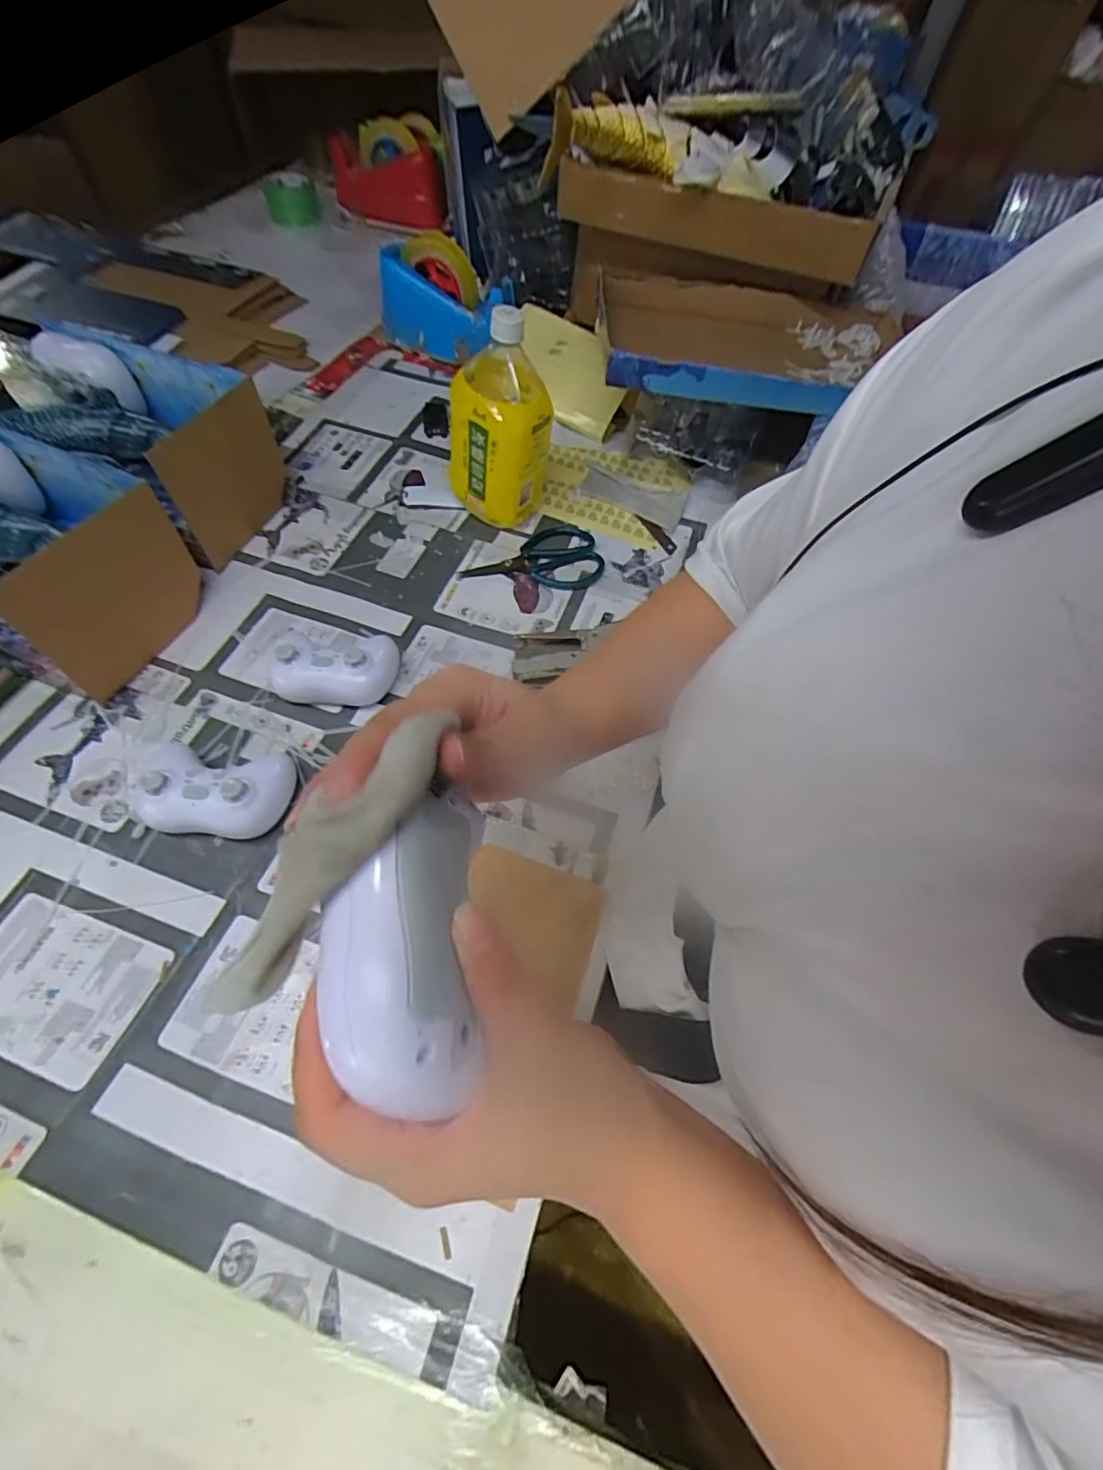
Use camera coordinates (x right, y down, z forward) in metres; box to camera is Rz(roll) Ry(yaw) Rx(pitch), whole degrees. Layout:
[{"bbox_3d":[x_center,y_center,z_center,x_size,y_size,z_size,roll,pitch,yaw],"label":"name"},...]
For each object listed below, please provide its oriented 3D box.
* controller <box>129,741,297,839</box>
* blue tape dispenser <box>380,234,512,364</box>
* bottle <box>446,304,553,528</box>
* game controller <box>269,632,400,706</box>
[{"bbox_3d":[-0.275,0.042,0.426,0.126,0.051,0.076,1,60,-2],"label":"controller"},{"bbox_3d":[-0.148,-0.603,0.740,0.196,0.126,0.073,19,61,8],"label":"blue tape dispenser"},{"bbox_3d":[-0.056,-0.324,0.556,0.099,0.197,0.104,-3,60,-5],"label":"bottle"},{"bbox_3d":[-0.205,-0.070,0.494,0.118,0.051,0.082,2,60,-1],"label":"game controller"}]

